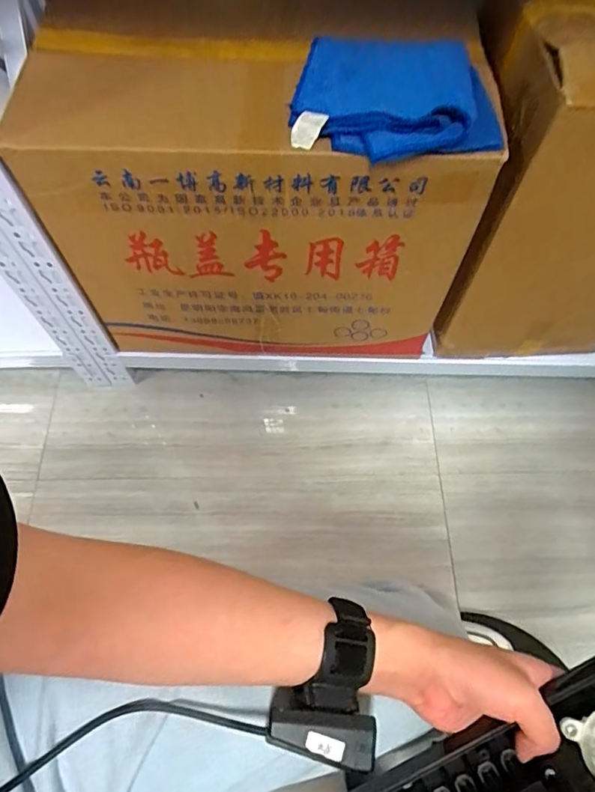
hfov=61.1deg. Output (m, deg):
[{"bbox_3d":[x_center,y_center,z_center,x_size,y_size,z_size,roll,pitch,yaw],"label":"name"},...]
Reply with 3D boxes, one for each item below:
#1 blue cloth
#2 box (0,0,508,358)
[{"bbox_3d":[0.102,-0.346,0.564,0.223,0.038,0.193,-4,65,-2],"label":"blue cloth"},{"bbox_3d":[-0.043,-0.290,0.785,0.553,0.435,0.306,5,65,2],"label":"box"}]

